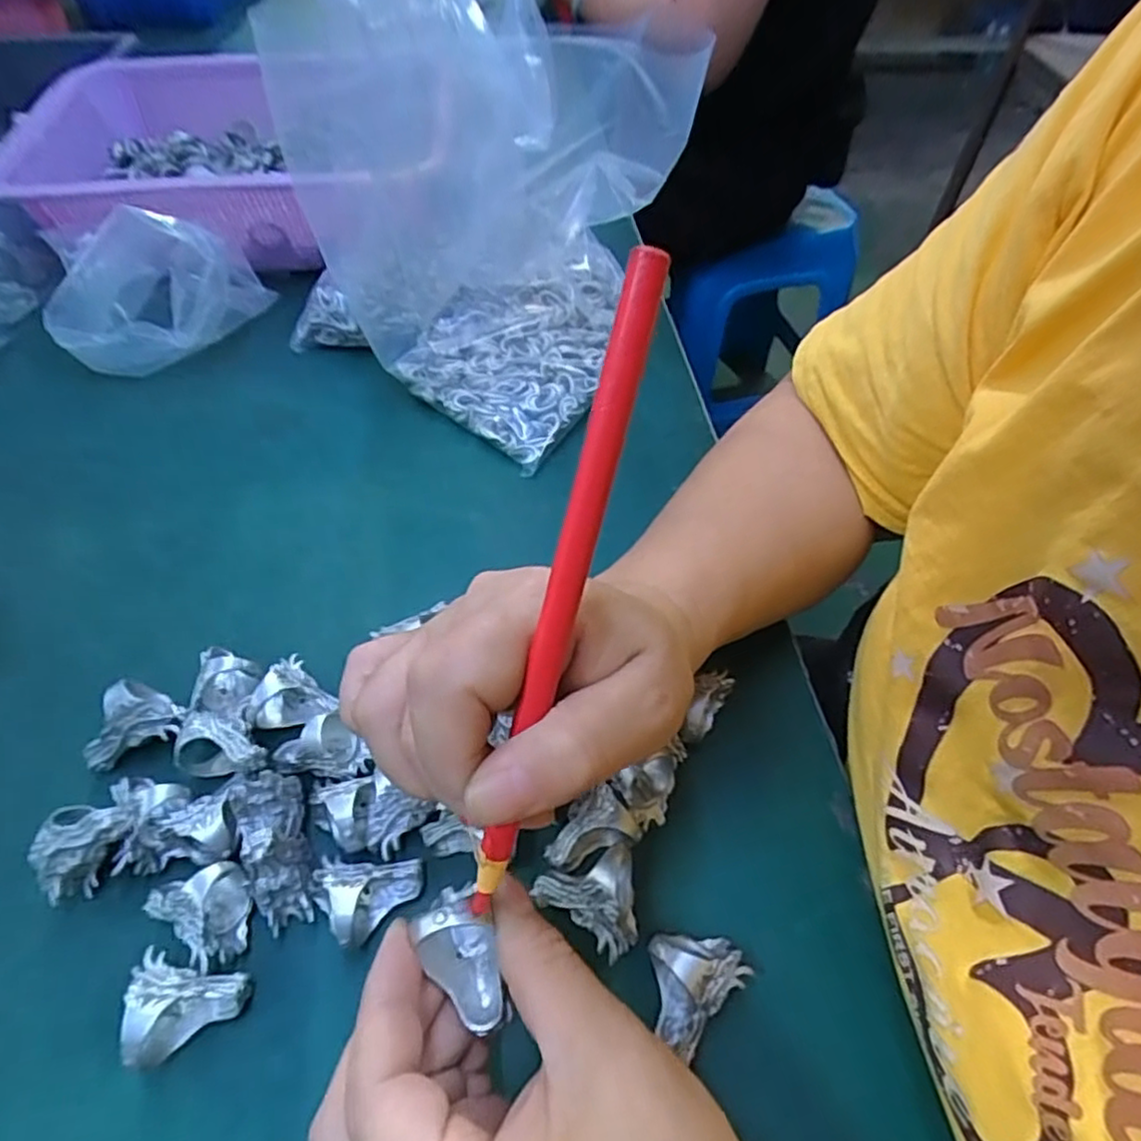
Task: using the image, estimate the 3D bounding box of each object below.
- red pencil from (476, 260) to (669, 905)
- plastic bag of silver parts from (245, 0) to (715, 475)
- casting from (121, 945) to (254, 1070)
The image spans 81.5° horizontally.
[{"bbox_3d":[-0.003,0.012,0.162,0.008,0.170,0.007,19,15,14],"label":"red pencil"},{"bbox_3d":[-0.052,-0.209,0.378,0.139,0.197,0.207,-34,60,-22],"label":"plastic bag of silver parts"},{"bbox_3d":[-0.131,0.143,0.227,0.033,0.023,0.033,-19,56,-13],"label":"casting"}]

